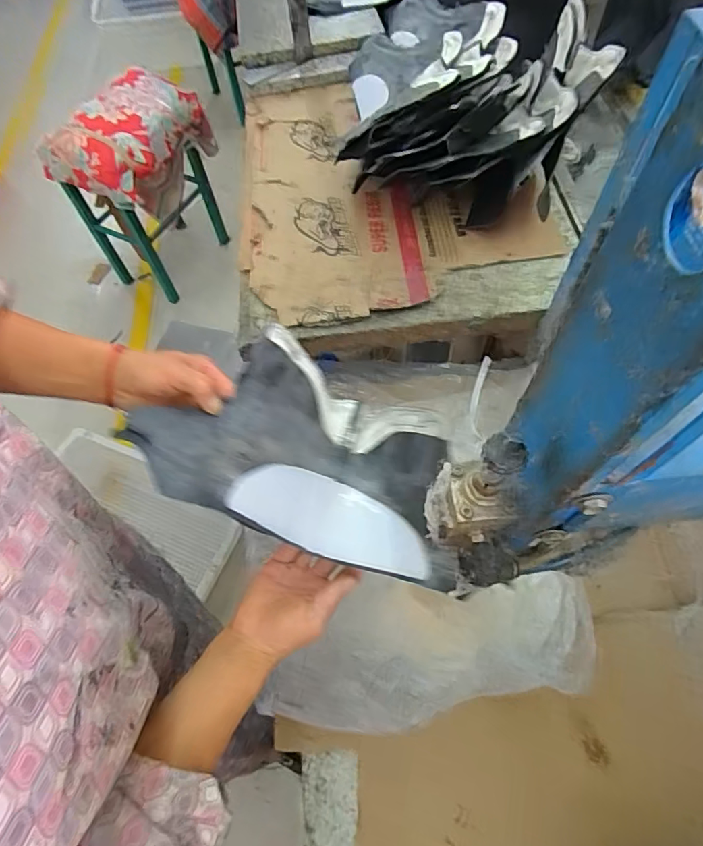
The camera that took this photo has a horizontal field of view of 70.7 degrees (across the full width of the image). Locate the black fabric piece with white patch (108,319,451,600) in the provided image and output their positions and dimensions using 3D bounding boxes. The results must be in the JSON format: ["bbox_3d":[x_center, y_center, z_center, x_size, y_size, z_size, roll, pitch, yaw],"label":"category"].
[{"bbox_3d":[-0.032,0.021,0.460,0.288,0.032,0.185,26,56,-18],"label":"black fabric piece with white patch"}]

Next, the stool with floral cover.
[{"bbox_3d":[-0.626,-0.745,1.584,0.253,0.504,0.421,26,67,15],"label":"stool with floral cover"}]

